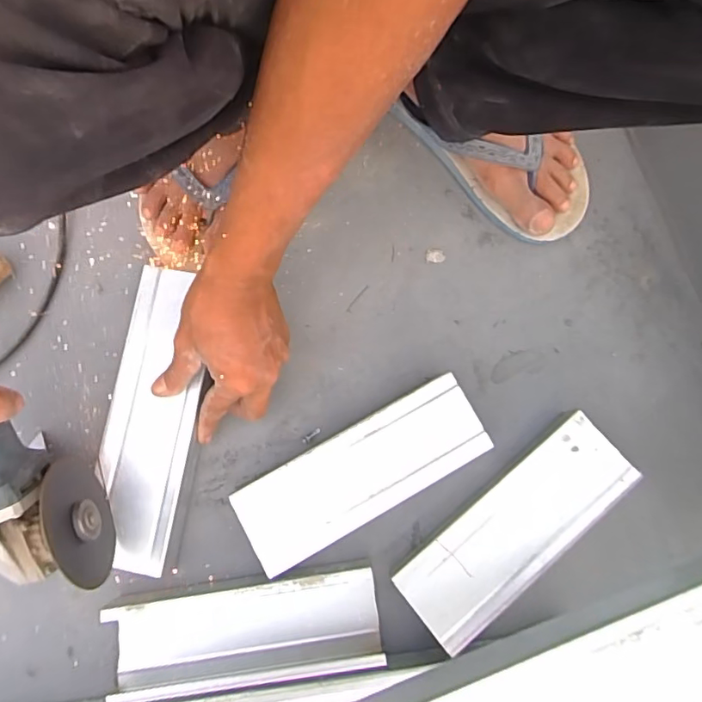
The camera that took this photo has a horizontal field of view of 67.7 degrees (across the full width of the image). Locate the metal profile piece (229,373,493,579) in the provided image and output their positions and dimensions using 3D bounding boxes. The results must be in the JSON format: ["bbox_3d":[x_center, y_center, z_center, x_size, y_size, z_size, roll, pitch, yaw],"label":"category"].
[{"bbox_3d":[0.011,0.103,0.449,0.211,0.032,0.074,-28,81,-6],"label":"metal profile piece"}]

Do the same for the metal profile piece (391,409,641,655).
[{"bbox_3d":[0.139,0.149,0.447,0.212,0.032,0.080,-40,83,-8],"label":"metal profile piece"}]

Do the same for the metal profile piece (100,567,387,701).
[{"bbox_3d":[-0.087,0.229,0.425,0.215,0.030,0.075,-6,80,-2],"label":"metal profile piece"}]

